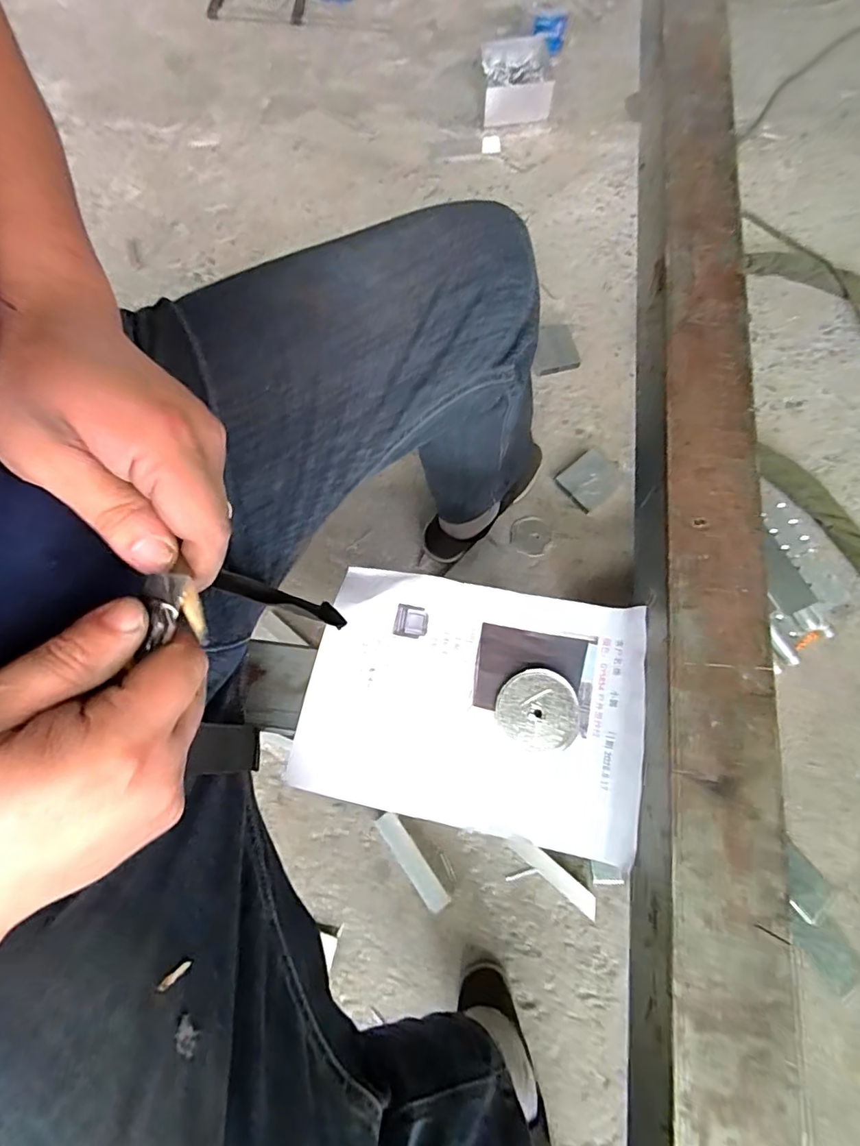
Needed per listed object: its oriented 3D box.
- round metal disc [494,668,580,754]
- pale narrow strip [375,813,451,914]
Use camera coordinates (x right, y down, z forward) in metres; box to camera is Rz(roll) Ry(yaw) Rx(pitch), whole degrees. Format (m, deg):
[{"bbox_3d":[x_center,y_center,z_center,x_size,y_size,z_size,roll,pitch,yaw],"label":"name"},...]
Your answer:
[{"bbox_3d":[0.096,0.120,0.456,0.069,0.007,0.069,0,72,0],"label":"round metal disc"},{"bbox_3d":[-0.025,0.400,0.728,0.030,0.011,0.141,-36,75,-11],"label":"pale narrow strip"}]

